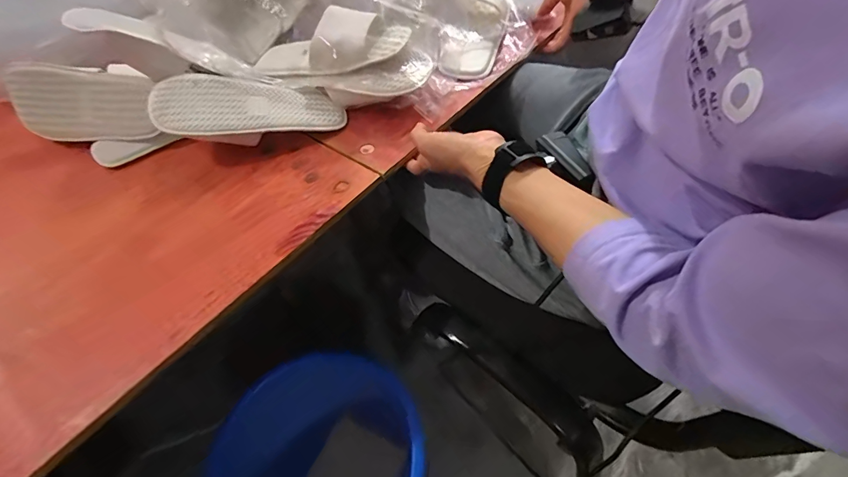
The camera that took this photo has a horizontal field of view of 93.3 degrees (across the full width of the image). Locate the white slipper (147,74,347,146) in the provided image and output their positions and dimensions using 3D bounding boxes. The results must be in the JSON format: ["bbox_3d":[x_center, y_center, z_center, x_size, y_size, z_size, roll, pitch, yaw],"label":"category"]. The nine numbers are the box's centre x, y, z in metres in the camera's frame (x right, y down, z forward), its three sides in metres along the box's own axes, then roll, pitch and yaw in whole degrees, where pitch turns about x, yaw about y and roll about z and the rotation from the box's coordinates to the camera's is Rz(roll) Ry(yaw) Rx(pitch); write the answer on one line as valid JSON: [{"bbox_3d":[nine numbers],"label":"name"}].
[{"bbox_3d":[-0.225,-0.171,0.521,0.224,0.037,0.094,-5,66,-17],"label":"white slipper"}]

